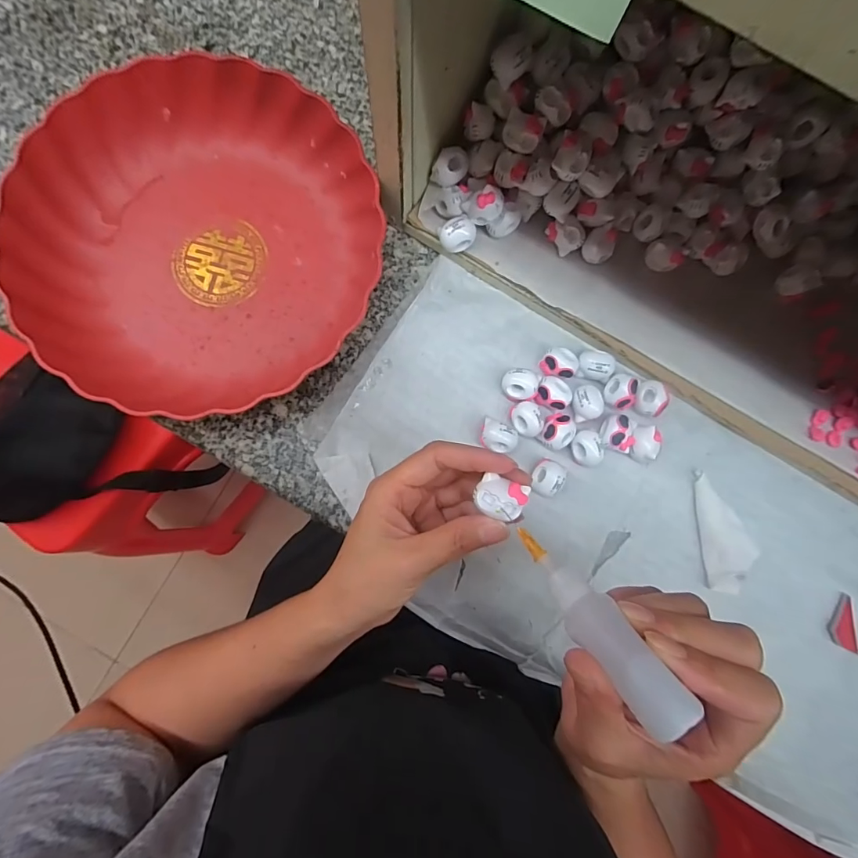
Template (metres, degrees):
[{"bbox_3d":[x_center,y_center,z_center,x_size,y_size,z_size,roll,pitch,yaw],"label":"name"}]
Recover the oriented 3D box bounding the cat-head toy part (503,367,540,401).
[{"bbox_3d":[0.064,-0.030,0.313,0.024,0.023,0.021,10,83,-1],"label":"cat-head toy part"}]

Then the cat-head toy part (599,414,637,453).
[{"bbox_3d":[0.135,0.003,0.311,0.023,0.019,0.025,14,83,-1],"label":"cat-head toy part"}]

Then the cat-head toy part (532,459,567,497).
[{"bbox_3d":[0.083,0.035,0.309,0.021,0.019,0.025,26,83,1],"label":"cat-head toy part"}]

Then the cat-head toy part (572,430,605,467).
[{"bbox_3d":[0.112,0.014,0.311,0.020,0.018,0.024,-34,86,-6],"label":"cat-head toy part"}]

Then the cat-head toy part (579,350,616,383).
[{"bbox_3d":[0.121,-0.047,0.316,0.025,0.013,0.020,20,83,0],"label":"cat-head toy part"}]

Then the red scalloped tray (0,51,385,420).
[{"bbox_3d":[-0.153,-0.130,0.306,0.235,0.050,0.233,-3,84,-3],"label":"red scalloped tray"}]

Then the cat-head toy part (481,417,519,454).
[{"bbox_3d":[0.050,0.005,0.310,0.026,0.018,0.020,15,83,-1],"label":"cat-head toy part"}]

